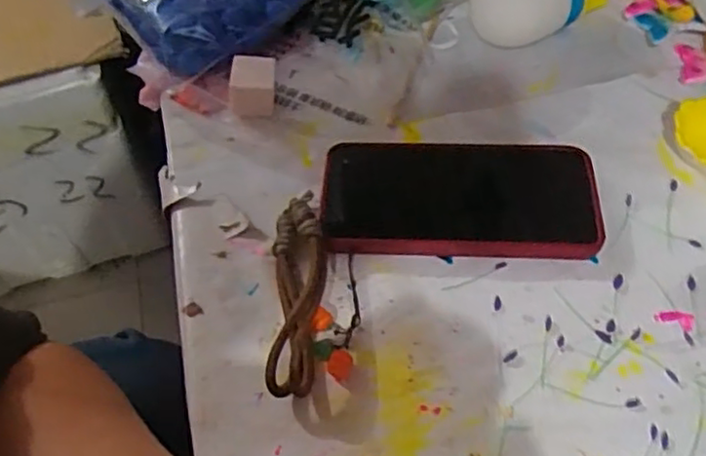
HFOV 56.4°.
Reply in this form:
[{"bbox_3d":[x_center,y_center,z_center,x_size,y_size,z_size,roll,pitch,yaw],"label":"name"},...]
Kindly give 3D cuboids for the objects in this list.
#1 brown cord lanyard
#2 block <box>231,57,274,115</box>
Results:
[{"bbox_3d":[-0.030,0.032,0.370,0.031,0.024,0.134,-4,52,0],"label":"brown cord lanyard"},{"bbox_3d":[-0.071,-0.101,0.467,0.031,0.027,0.035,-3,52,1],"label":"block"}]

